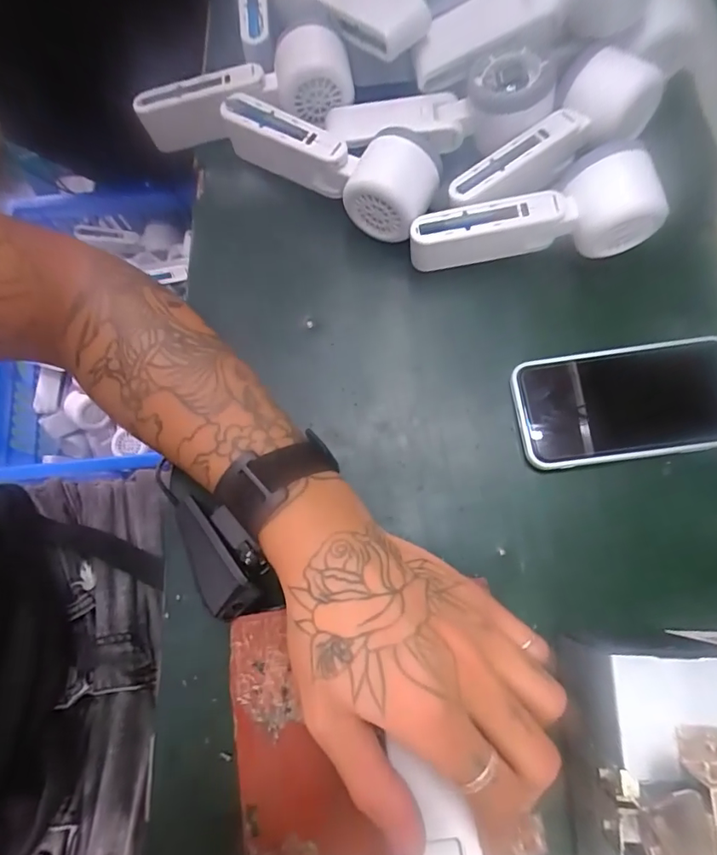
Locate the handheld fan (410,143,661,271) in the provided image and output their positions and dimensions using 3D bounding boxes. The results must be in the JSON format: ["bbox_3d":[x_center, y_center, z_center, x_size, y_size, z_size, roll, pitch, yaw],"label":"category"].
[{"bbox_3d":[0.119,-0.146,0.343,0.162,0.061,0.053,-3,74,1],"label":"handheld fan"}]

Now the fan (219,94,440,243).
[{"bbox_3d":[-0.016,-0.204,0.369,0.167,0.056,0.080,35,78,11],"label":"fan"}]

